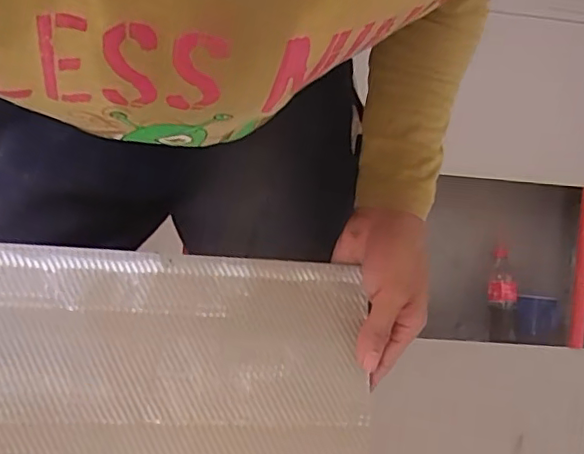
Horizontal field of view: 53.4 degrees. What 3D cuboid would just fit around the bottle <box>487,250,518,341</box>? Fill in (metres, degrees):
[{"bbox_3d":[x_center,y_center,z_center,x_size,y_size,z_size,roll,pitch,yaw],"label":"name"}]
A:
[{"bbox_3d":[0.405,0.133,1.119,0.056,0.162,0.064,6,2,18],"label":"bottle"}]

